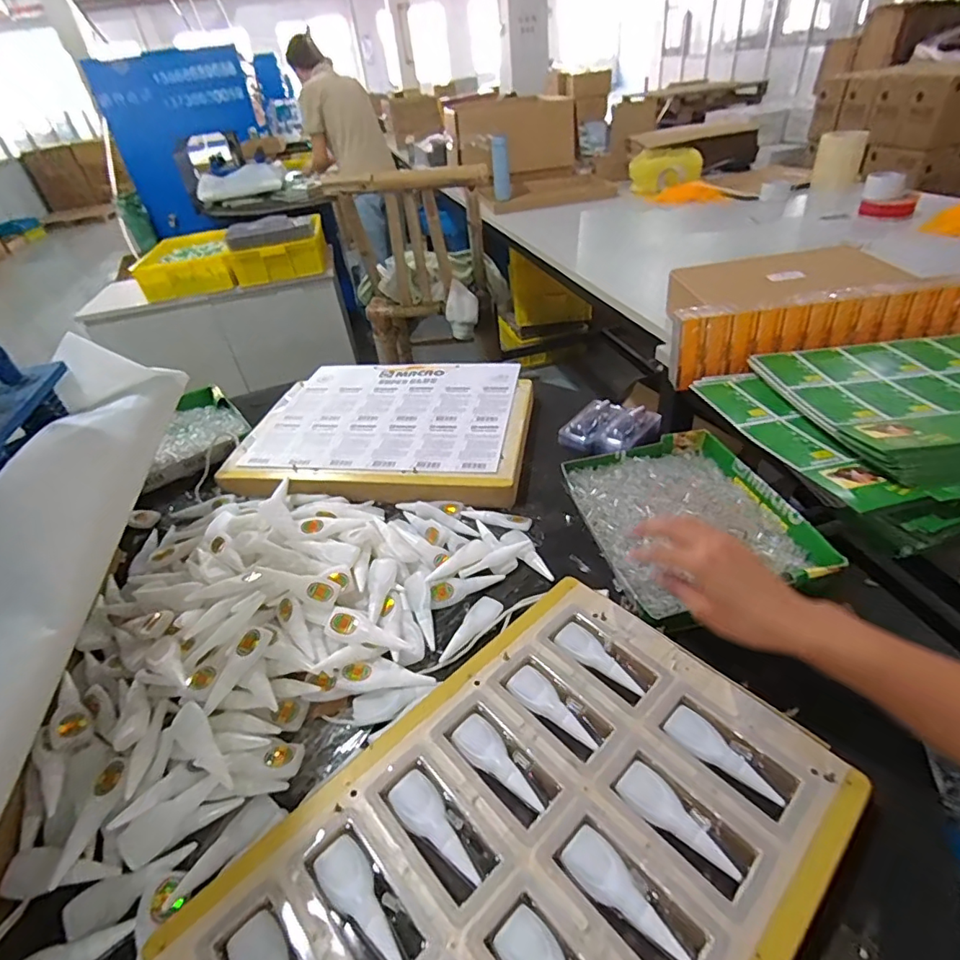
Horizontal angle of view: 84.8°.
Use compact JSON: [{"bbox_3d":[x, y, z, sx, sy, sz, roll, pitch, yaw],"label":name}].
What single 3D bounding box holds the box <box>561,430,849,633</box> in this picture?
[{"bbox_3d":[0.237,0.042,0.614,0.215,0.033,0.264,-13,38,-7],"label":"box"}]

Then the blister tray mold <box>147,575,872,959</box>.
[{"bbox_3d":[0.032,0.260,0.359,0.413,0.029,0.270,-33,45,-29],"label":"blister tray mold"}]

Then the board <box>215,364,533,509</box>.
[{"bbox_3d":[-0.132,-0.087,0.809,0.406,0.038,0.323,1,39,11],"label":"board"}]

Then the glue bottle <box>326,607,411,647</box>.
[{"bbox_3d":[-0.108,0.145,0.499,0.085,0.020,0.027,17,42,8],"label":"glue bottle"}]

